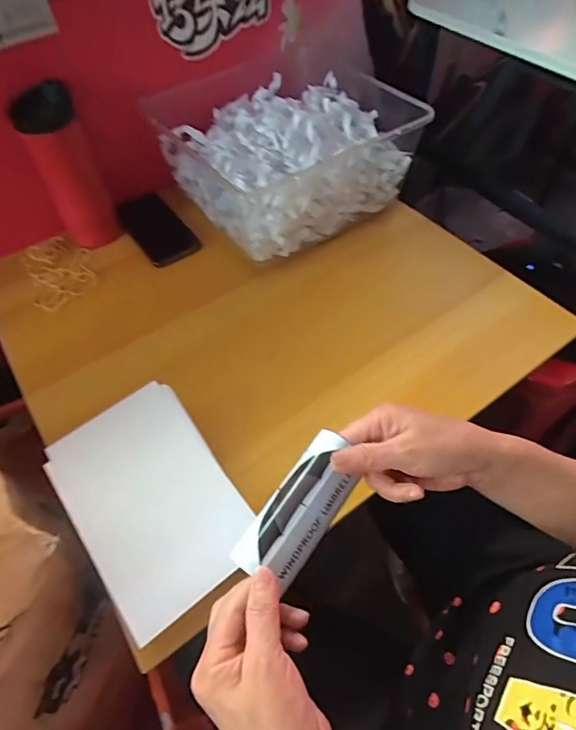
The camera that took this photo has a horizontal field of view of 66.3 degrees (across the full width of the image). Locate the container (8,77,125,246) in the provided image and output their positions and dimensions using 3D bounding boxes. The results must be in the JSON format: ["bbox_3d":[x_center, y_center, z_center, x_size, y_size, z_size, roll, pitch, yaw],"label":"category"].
[{"bbox_3d":[-0.281,-0.244,0.572,0.067,0.193,0.063,-1,55,2],"label":"container"}]

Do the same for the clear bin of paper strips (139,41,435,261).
[{"bbox_3d":[-0.005,-0.305,0.636,0.281,0.134,0.293,-30,59,-17],"label":"clear bin of paper strips"}]

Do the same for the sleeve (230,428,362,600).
[{"bbox_3d":[0.011,0.106,0.333,0.048,0.020,0.115,29,69,20],"label":"sleeve"}]

